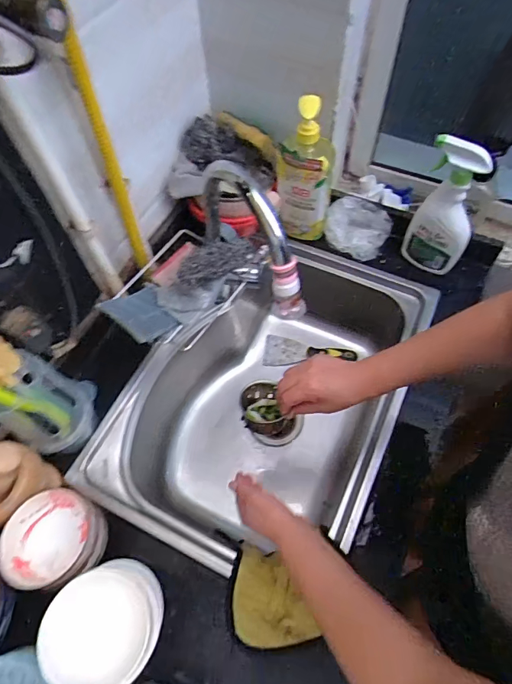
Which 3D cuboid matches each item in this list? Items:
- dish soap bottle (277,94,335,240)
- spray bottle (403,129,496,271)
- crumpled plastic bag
[{"bbox_3d":[0.090,-0.301,0.771,0.096,0.253,0.068,13,63,9],"label":"dish soap bottle"},{"bbox_3d":[0.318,-0.212,0.720,0.108,0.241,0.049,17,64,12],"label":"spray bottle"},{"bbox_3d":[0.196,-0.223,0.848,0.121,0.062,0.089,24,65,15],"label":"crumpled plastic bag"}]

